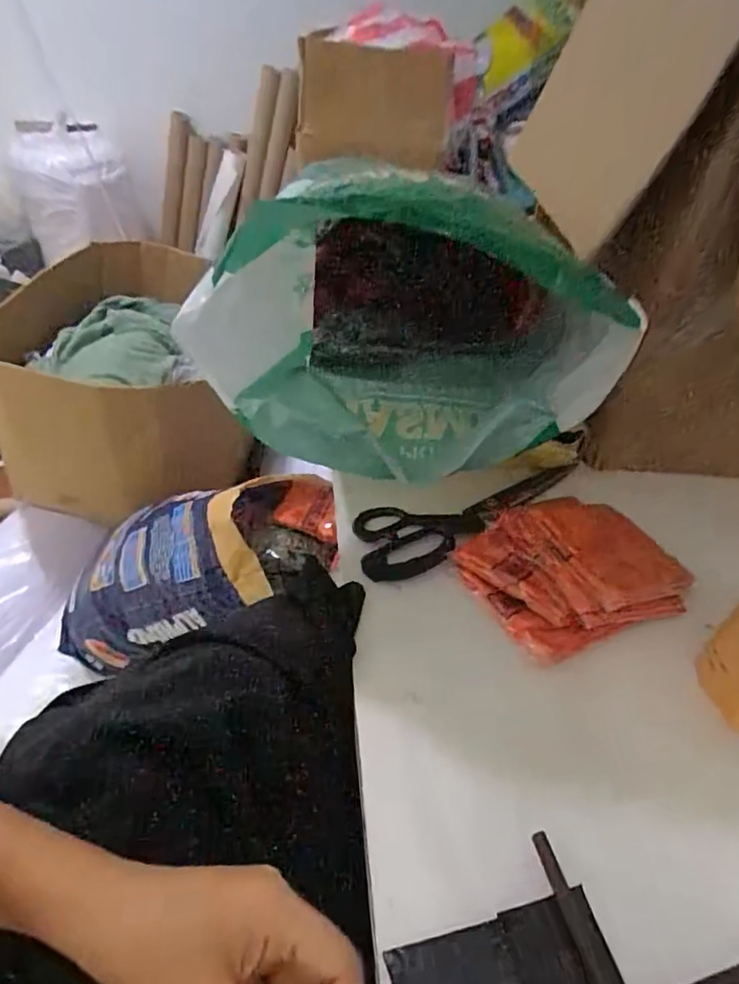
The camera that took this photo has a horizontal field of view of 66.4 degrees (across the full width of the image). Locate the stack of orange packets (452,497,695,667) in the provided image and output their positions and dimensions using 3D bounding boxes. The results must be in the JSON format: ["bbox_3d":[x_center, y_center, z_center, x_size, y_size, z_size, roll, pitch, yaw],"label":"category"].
[{"bbox_3d":[0.186,0.061,0.515,0.192,0.036,0.145,-14,47,-20],"label":"stack of orange packets"}]

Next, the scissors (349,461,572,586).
[{"bbox_3d":[0.101,0.028,0.555,0.230,0.020,0.089,-13,43,-6],"label":"scissors"}]

